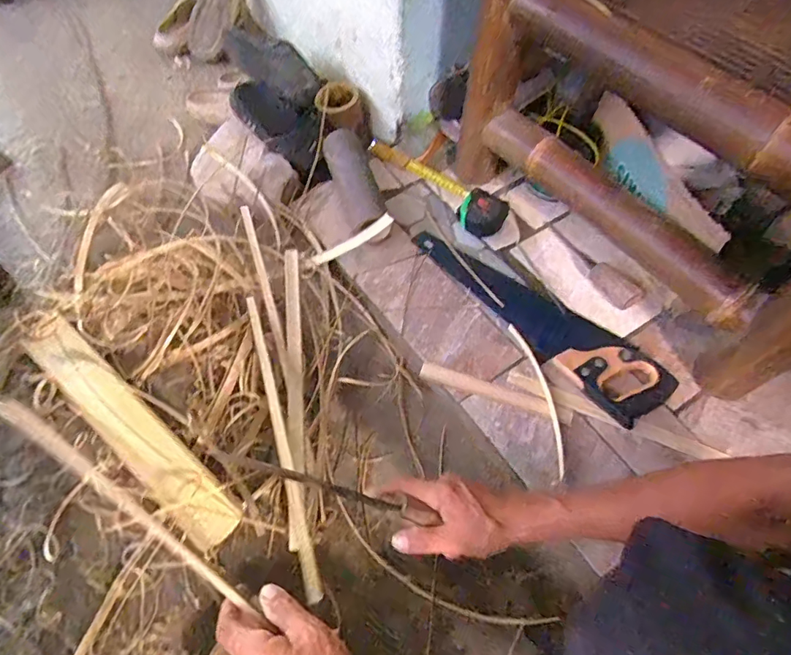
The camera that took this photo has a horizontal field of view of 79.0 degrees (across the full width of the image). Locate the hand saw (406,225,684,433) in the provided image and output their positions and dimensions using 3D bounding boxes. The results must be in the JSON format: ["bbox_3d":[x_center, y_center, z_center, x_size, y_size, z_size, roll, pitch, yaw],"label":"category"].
[{"bbox_3d":[0.226,-0.034,0.773,0.122,0.027,0.452,-39,68,-18],"label":"hand saw"}]

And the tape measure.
[{"bbox_3d":[0.073,-0.279,0.902,0.315,0.046,0.086,39,69,19],"label":"tape measure"}]

